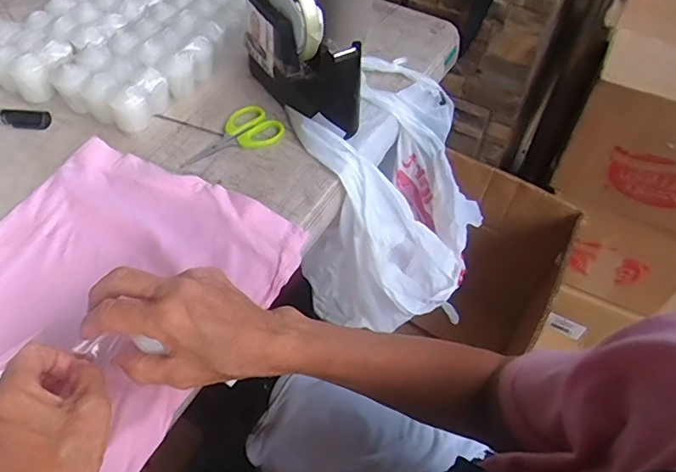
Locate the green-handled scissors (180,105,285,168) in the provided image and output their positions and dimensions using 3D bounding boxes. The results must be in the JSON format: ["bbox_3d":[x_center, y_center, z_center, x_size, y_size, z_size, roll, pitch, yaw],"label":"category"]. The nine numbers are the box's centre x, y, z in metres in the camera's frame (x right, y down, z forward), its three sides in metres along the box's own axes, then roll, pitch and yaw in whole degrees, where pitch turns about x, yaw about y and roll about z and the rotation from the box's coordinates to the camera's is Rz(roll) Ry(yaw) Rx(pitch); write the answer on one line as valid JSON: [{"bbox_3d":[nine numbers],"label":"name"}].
[{"bbox_3d":[-0.113,-0.105,0.542,0.111,0.015,0.060,-36,60,-28],"label":"green-handled scissors"}]

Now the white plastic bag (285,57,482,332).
[{"bbox_3d":[0.063,-0.053,0.618,0.217,0.183,0.259,-5,50,-7],"label":"white plastic bag"}]

